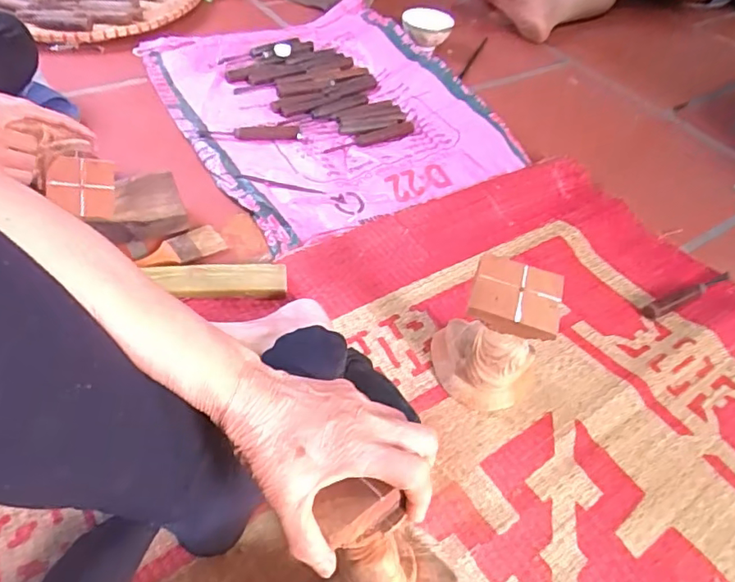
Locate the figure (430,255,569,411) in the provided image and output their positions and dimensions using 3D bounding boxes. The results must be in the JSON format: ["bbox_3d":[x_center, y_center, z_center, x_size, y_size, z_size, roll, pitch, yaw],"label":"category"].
[{"bbox_3d":[0.124,0.046,0.551,0.110,0.166,0.085,21,49,12],"label":"figure"}]

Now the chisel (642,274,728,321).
[{"bbox_3d":[0.428,0.005,0.735,0.155,0.017,0.022,-19,53,-22],"label":"chisel"}]

